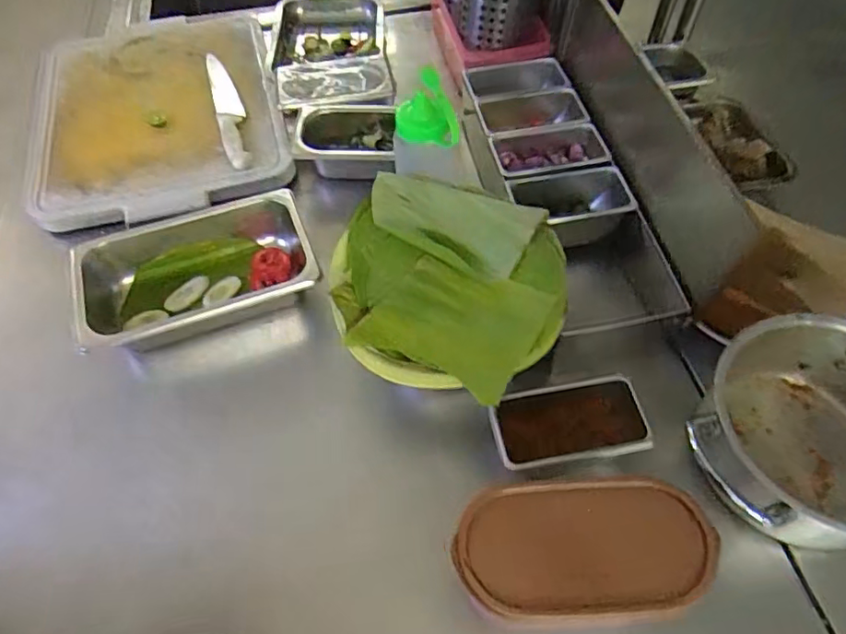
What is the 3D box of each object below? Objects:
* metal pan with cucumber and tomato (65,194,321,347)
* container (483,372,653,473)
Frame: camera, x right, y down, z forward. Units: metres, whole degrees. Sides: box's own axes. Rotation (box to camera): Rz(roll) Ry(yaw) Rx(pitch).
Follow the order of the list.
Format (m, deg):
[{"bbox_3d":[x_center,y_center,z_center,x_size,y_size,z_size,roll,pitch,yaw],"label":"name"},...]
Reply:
[{"bbox_3d":[-0.261,-0.042,0.696,0.261,0.089,0.168,-18,57,-10],"label":"metal pan with cucumber and tomato"},{"bbox_3d":[0.135,0.115,0.565,0.143,0.086,0.077,-8,56,-4],"label":"container"}]

